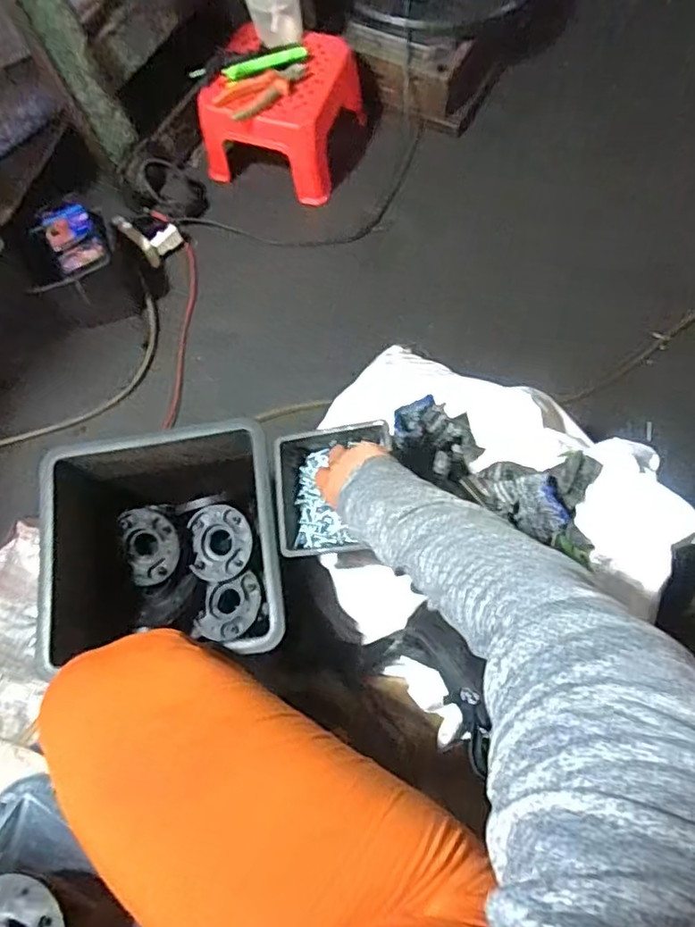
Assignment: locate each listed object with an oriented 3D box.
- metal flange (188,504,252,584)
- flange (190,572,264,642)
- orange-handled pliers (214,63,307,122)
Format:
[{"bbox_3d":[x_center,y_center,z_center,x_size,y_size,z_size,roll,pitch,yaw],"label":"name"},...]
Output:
[{"bbox_3d":[-0.160,0.099,0.770,0.080,0.024,0.093,-3,71,2],"label":"metal flange"},{"bbox_3d":[-0.145,0.179,0.756,0.070,0.015,0.091,20,73,9],"label":"flange"},{"bbox_3d":[-0.132,-0.600,0.970,0.156,0.019,0.063,-39,74,-10],"label":"orange-handled pliers"}]

